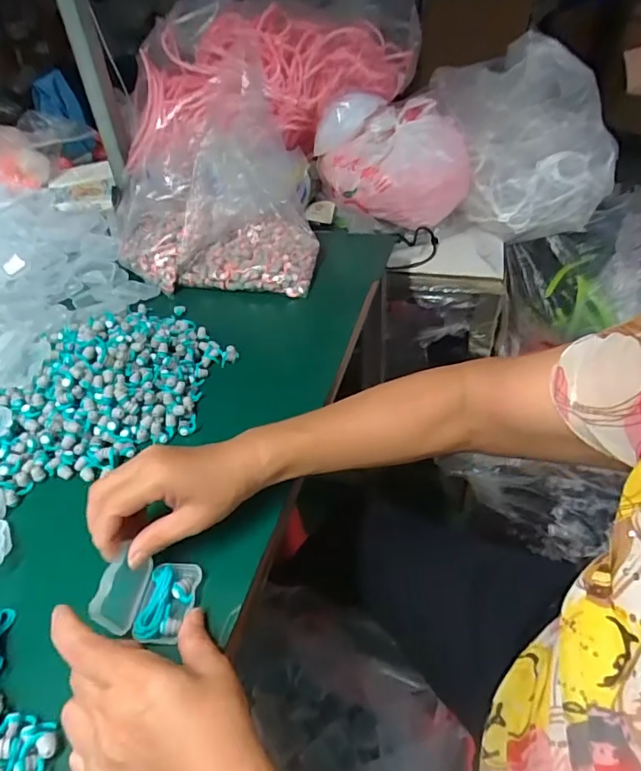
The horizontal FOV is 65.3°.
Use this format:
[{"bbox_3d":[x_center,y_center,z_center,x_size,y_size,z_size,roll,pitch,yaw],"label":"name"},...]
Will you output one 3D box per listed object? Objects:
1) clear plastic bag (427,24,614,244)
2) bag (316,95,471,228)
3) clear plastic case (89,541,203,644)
[{"bbox_3d":[0.367,-0.437,0.888,0.277,0.268,0.235,21,47,26],"label":"clear plastic bag"},{"bbox_3d":[0.141,-0.382,0.868,0.232,0.155,0.163,-28,46,-25],"label":"bag"},{"bbox_3d":[-0.117,0.140,0.344,0.054,0.037,0.055,-1,41,4],"label":"clear plastic case"}]

